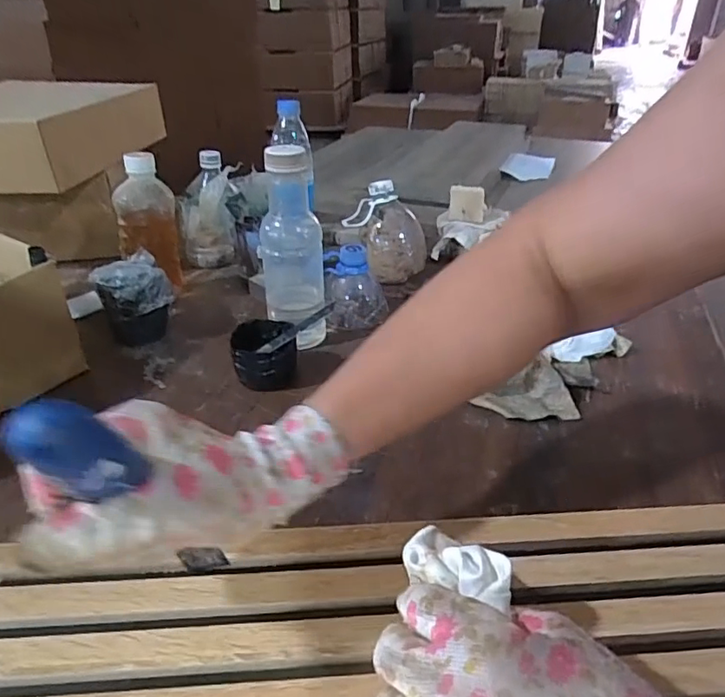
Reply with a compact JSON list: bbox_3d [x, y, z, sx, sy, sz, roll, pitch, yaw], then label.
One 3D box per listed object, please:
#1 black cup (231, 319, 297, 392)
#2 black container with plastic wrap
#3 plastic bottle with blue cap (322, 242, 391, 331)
[{"bbox_3d":[-0.099,0.005,0.552,0.065,0.046,0.067,-4,35,-6],"label":"black cup"},{"bbox_3d":[-0.255,-0.055,0.616,0.079,0.087,0.085,-13,37,-18],"label":"black container with plastic wrap"},{"bbox_3d":[-0.010,-0.081,0.654,0.079,0.084,0.090,-2,35,-4],"label":"plastic bottle with blue cap"}]

